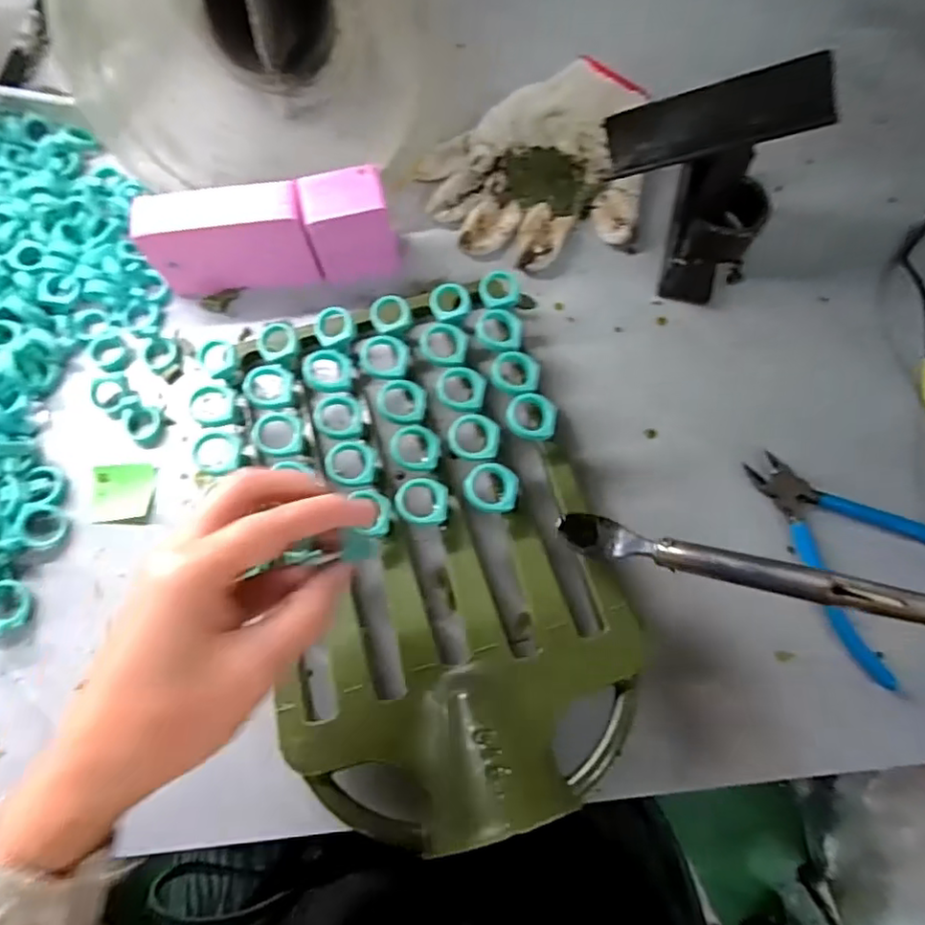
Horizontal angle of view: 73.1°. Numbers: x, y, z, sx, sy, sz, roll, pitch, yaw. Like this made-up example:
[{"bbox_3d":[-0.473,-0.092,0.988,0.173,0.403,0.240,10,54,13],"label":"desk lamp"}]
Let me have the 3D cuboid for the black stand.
[{"bbox_3d":[0.158,-0.183,0.415,0.121,0.112,0.101,5,75,2],"label":"black stand"}]

